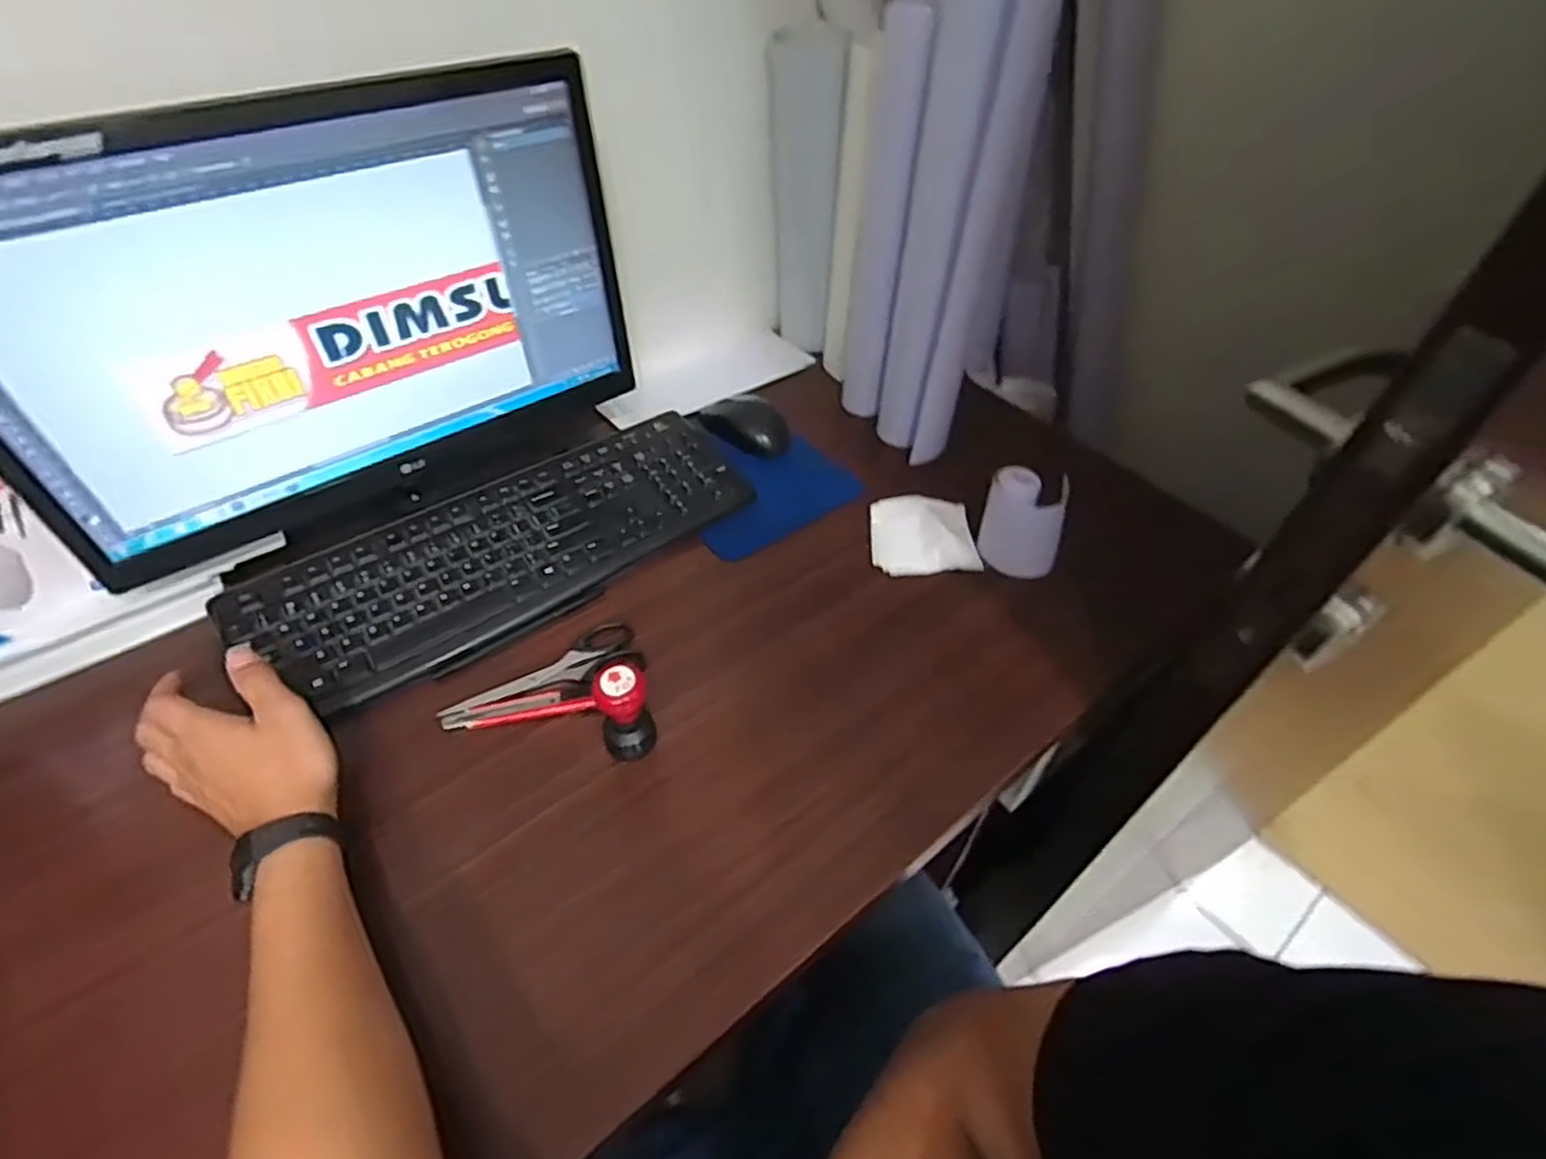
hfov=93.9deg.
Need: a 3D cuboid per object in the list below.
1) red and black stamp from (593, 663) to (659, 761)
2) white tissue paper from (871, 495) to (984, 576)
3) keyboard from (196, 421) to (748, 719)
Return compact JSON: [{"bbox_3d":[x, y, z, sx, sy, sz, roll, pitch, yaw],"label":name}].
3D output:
[{"bbox_3d":[-0.102,0.091,0.499,0.034,0.068,0.030,19,48,14],"label":"red and black stamp"},{"bbox_3d":[0.143,-0.044,0.677,0.094,0.024,0.080,1,46,-2],"label":"white tissue paper"},{"bbox_3d":[-0.225,-0.029,0.638,0.425,0.031,0.161,-29,54,-25],"label":"keyboard"}]

